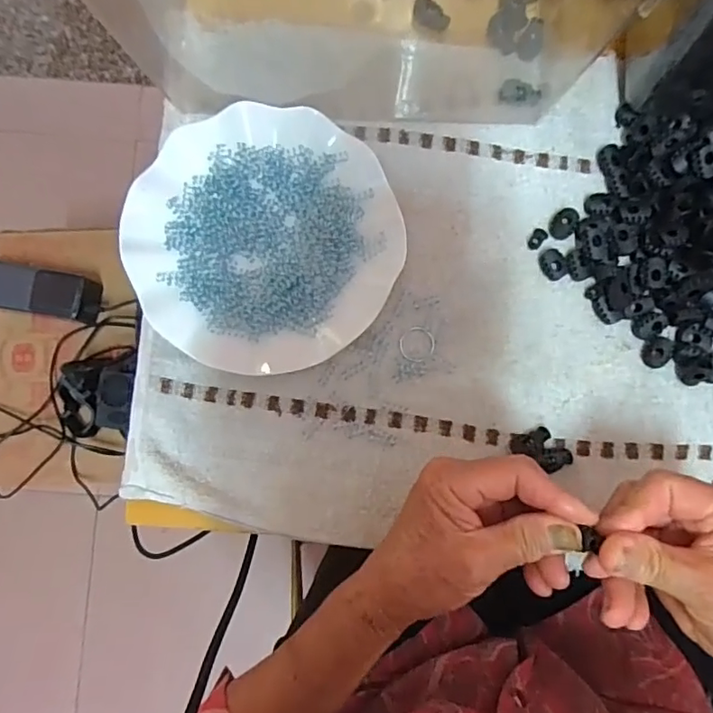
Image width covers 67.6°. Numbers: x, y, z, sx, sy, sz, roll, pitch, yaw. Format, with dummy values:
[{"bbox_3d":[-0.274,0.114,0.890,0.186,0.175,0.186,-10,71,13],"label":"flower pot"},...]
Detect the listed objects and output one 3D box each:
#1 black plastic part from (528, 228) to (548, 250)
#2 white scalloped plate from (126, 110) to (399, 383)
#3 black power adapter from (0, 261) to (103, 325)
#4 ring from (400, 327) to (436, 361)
[{"bbox_3d":[0.130,-0.085,0.382,0.010,0.004,0.016,38,87,3],"label":"black plastic part"},{"bbox_3d":[-0.063,-0.081,0.374,0.175,0.036,0.179,0,86,1],"label":"white scalloped plate"},{"bbox_3d":[-0.382,-0.079,0.639,0.138,0.056,0.060,11,86,-7],"label":"black power adapter"},{"bbox_3d":[0.043,-0.009,0.375,0.025,0.004,0.025,0,86,1],"label":"ring"}]

